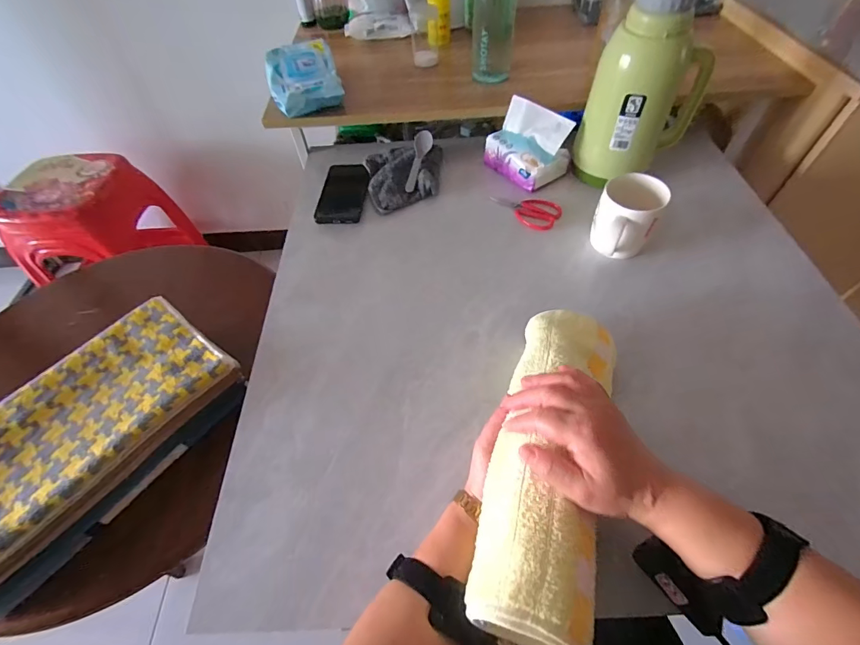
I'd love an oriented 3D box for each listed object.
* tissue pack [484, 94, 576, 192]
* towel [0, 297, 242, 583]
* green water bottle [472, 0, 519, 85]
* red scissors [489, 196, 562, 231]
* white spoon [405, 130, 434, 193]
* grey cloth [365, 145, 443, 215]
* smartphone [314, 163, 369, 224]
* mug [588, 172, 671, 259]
[{"bbox_3d":[0.166,-0.304,0.680,0.090,0.088,0.129,-34,60,-20],"label":"tissue pack"},{"bbox_3d":[-0.406,0.113,0.455,0.172,0.048,0.317,33,62,24],"label":"towel"},{"bbox_3d":[0.110,-0.525,0.662,0.070,0.228,0.072,5,54,6],"label":"green water bottle"},{"bbox_3d":[0.154,-0.187,0.662,0.116,0.017,0.062,32,61,23],"label":"red scissors"},{"bbox_3d":[-0.020,-0.285,0.704,0.034,0.031,0.124,7,60,6],"label":"white spoon"},{"bbox_3d":[-0.040,-0.260,0.711,0.136,0.021,0.150,-9,54,-4],"label":"grey cloth"},{"bbox_3d":[-0.150,-0.228,0.706,0.079,0.015,0.149,0,54,3],"label":"smartphone"},{"bbox_3d":[0.269,-0.140,0.566,0.079,0.098,0.085,26,59,20],"label":"mug"}]

